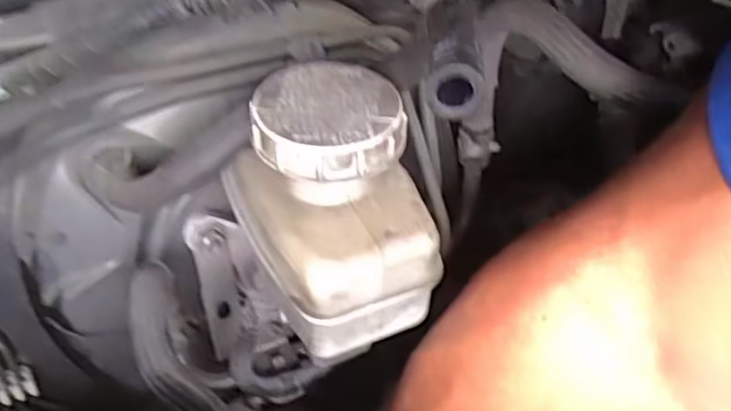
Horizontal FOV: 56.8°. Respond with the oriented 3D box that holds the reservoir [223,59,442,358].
[{"bbox_3d":[-0.014,0.000,0.262,0.060,0.083,0.080,-21,45,-21],"label":"reservoir"}]

